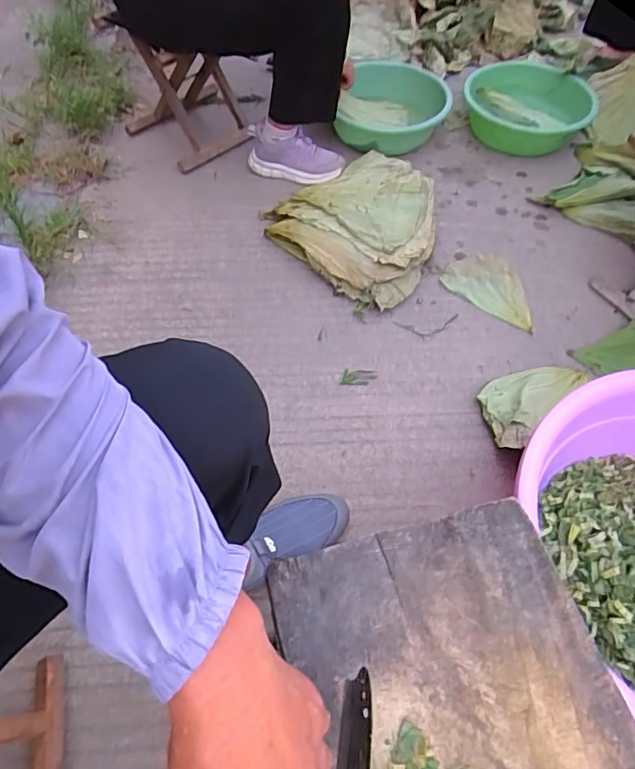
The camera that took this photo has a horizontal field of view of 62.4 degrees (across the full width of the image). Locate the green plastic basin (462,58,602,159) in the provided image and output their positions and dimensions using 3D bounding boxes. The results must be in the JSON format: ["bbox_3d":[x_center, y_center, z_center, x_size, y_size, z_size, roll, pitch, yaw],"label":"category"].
[{"bbox_3d":[0.558,-0.760,1.423,0.305,0.137,0.293,0,56,-1],"label":"green plastic basin"}]

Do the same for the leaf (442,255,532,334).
[{"bbox_3d":[0.377,-0.206,1.114,0.223,0.037,0.119,39,64,22],"label":"leaf"}]

